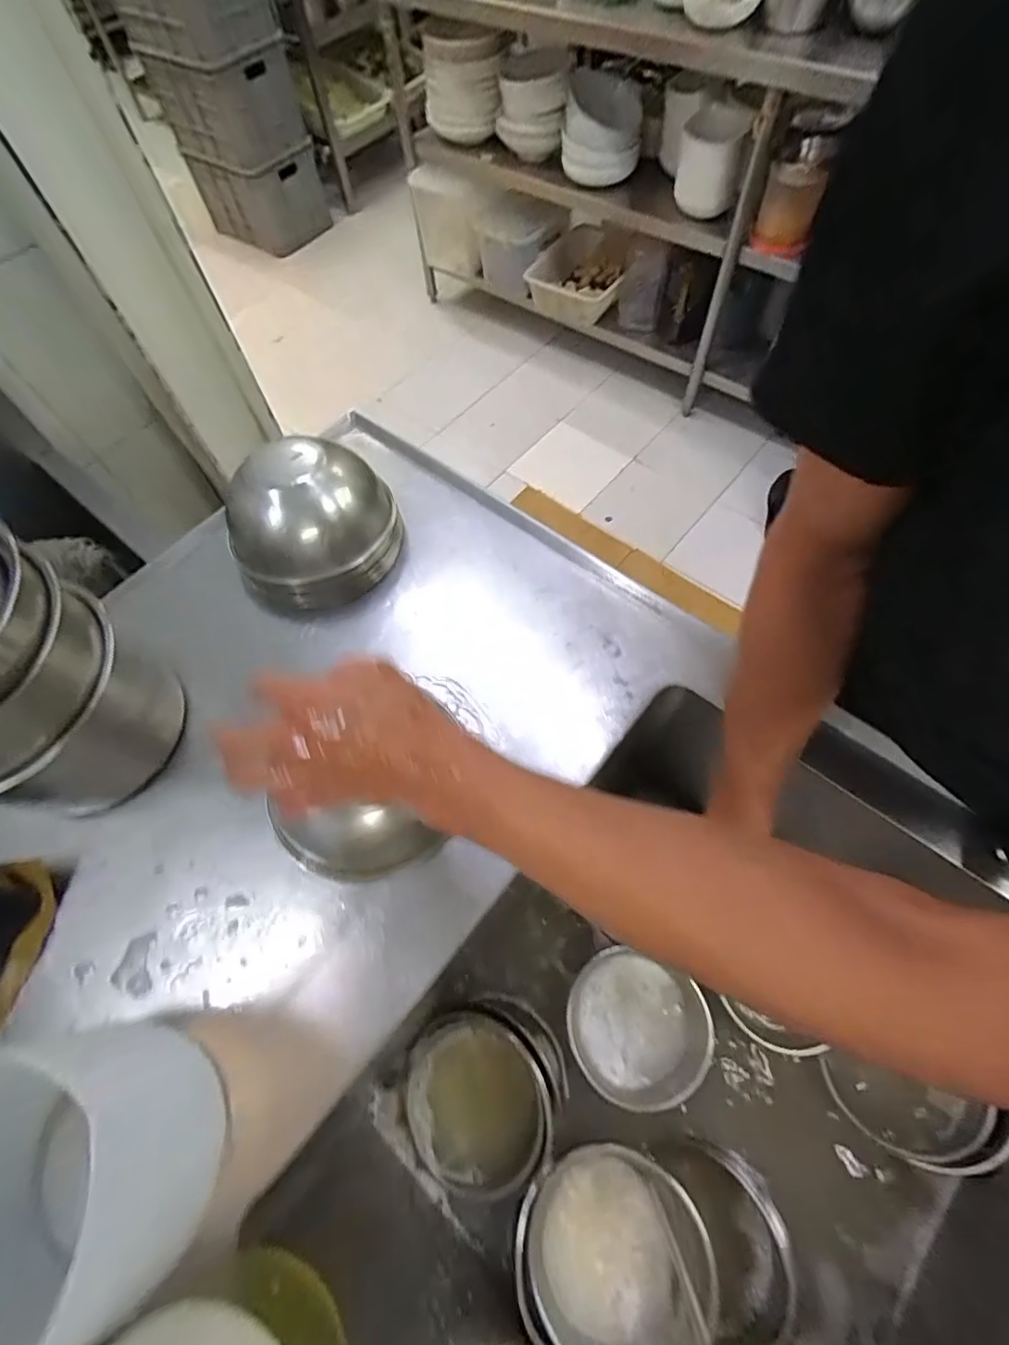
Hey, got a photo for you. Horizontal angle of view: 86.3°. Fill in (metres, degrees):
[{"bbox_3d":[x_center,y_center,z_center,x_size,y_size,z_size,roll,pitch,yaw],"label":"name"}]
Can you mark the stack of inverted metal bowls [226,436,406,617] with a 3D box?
[{"bbox_3d":[-0.189,-0.150,0.533,0.146,0.102,0.144,-4,63,2],"label":"stack of inverted metal bowls"}]

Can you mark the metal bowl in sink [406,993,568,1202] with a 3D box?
[{"bbox_3d":[-0.022,0.452,0.578,0.176,0.061,0.161,-2,63,3],"label":"metal bowl in sink"}]

